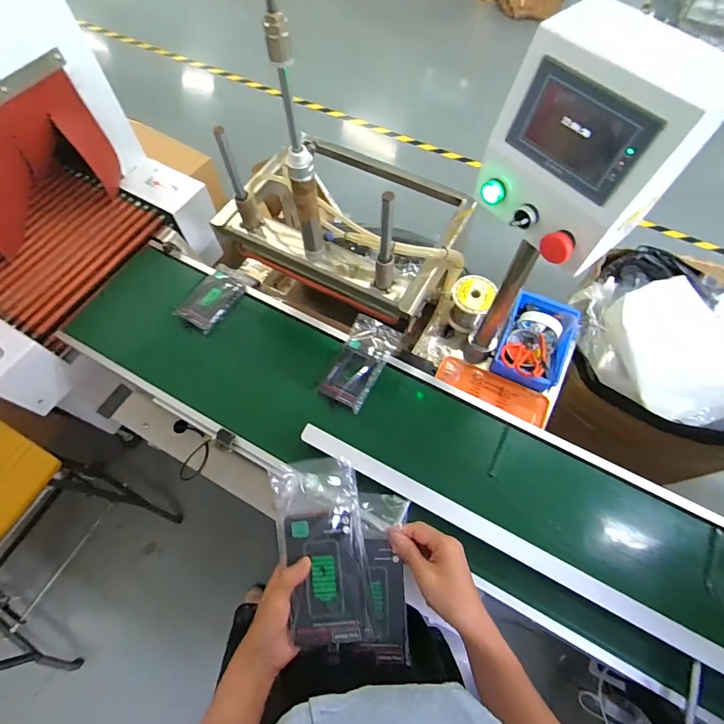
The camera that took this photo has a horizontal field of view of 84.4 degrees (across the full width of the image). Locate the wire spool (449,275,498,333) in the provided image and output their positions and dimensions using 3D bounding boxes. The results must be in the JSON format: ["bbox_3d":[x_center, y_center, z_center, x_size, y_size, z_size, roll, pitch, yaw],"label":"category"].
[{"bbox_3d":[0.242,-0.130,0.908,0.090,0.104,0.093,0,65,0],"label":"wire spool"}]

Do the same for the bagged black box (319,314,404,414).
[{"bbox_3d":[0.000,-0.003,0.804,0.102,0.022,0.200,23,67,11],"label":"bagged black box"}]

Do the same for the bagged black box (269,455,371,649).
[{"bbox_3d":[-0.043,0.210,0.448,0.094,0.025,0.191,-11,77,-4],"label":"bagged black box"}]

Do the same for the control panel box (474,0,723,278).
[{"bbox_3d":[0.256,-0.247,0.461,0.152,0.192,0.180,-31,68,-13],"label":"control panel box"}]

